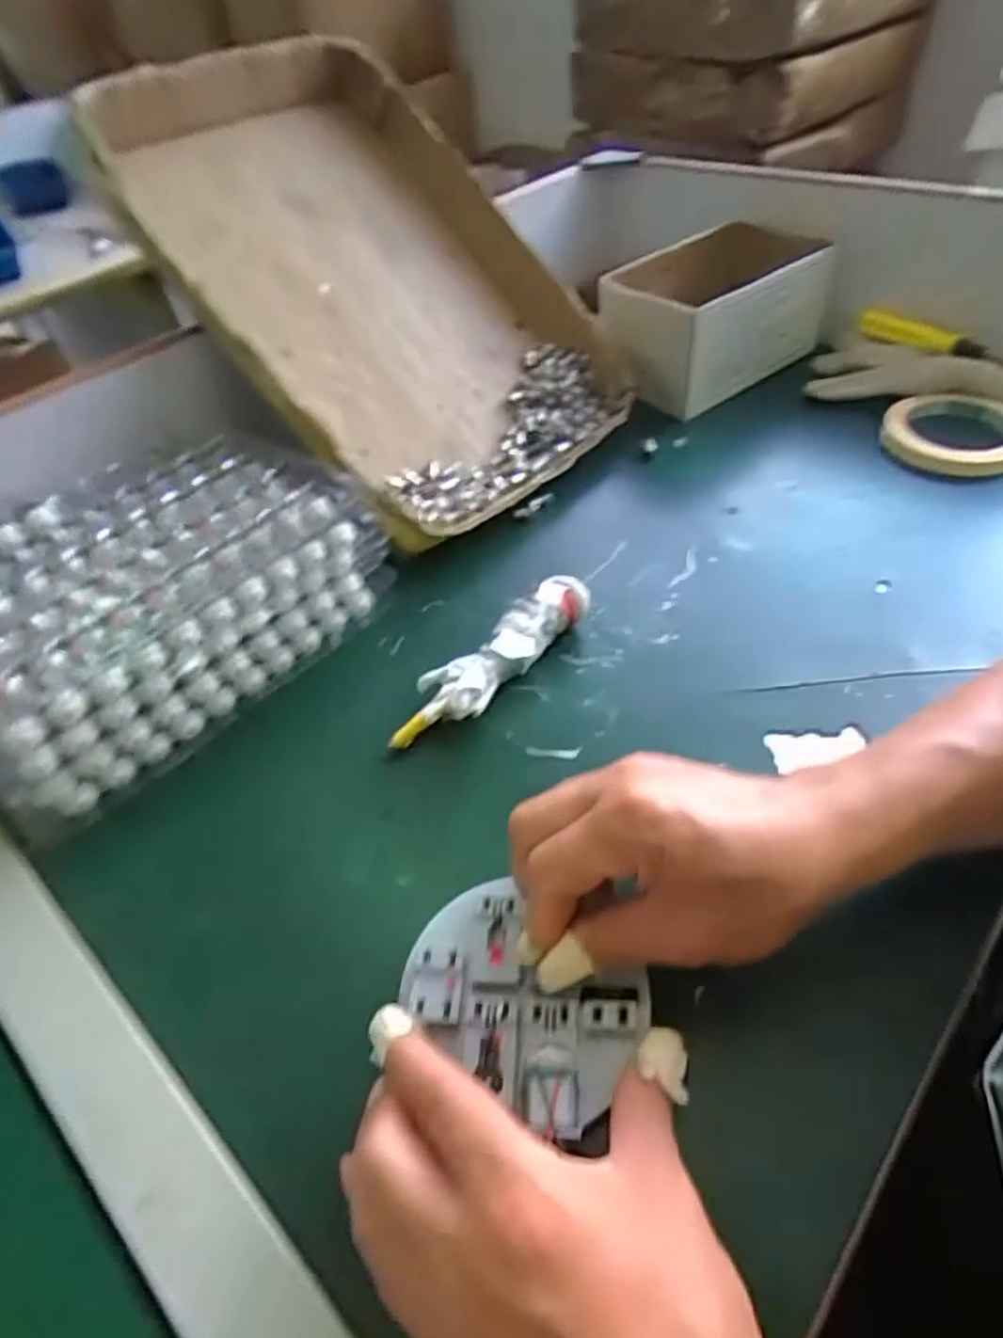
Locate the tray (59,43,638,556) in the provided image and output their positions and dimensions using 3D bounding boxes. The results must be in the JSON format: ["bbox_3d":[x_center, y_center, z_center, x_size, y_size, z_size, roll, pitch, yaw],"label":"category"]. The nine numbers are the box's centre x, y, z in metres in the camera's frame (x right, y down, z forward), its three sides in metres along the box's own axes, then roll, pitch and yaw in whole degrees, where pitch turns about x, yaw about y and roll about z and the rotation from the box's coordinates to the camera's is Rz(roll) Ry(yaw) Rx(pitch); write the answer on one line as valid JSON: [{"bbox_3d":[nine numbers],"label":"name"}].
[{"bbox_3d":[-0.094,-0.297,0.551,0.274,0.053,0.381,-42,96,-22],"label":"tray"}]

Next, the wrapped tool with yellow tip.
[{"bbox_3d":[-0.005,-0.006,0.425,0.043,0.038,0.147,30,56,32],"label":"wrapped tool with yellow tip"}]

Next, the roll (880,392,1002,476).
[{"bbox_3d":[0.371,-0.190,0.578,0.108,0.025,0.108,-2,49,2],"label":"roll"}]

